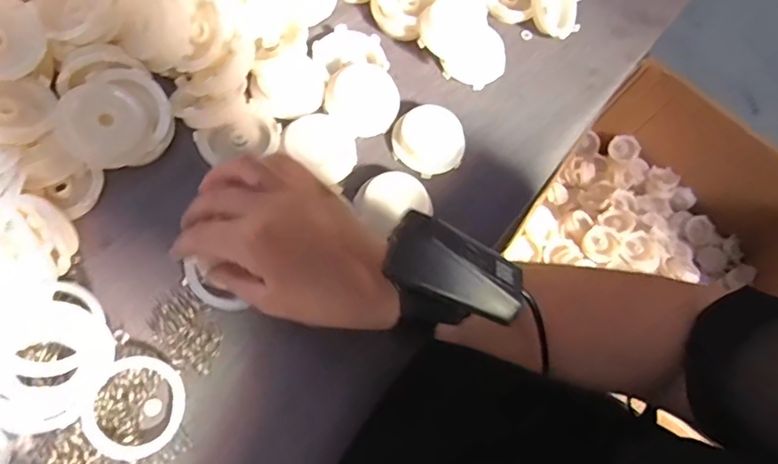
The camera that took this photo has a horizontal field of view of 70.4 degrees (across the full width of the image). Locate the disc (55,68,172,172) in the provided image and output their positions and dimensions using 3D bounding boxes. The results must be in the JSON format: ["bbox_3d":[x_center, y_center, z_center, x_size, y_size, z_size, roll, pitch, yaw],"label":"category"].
[{"bbox_3d":[-0.170,-0.069,0.350,0.064,0.057,0.015,-37,31,-25],"label":"disc"}]

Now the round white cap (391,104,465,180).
[{"bbox_3d":[0.030,-0.068,0.405,0.048,0.019,0.048,38,67,6],"label":"round white cap"}]

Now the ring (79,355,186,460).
[{"bbox_3d":[-0.142,0.098,0.309,0.052,0.004,0.054,9,70,-27],"label":"ring"}]

